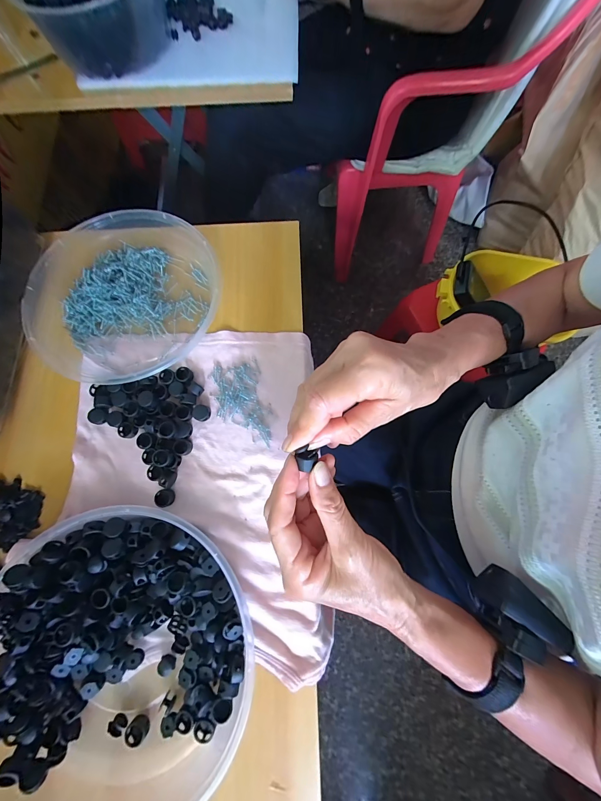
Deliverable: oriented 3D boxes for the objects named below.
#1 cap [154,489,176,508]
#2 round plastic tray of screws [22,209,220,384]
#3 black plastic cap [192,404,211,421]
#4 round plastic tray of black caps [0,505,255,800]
[{"bbox_3d":[-0.135,0.097,0.286,0.017,0.006,0.017,0,76,0],"label":"cap"},{"bbox_3d":[-0.212,-0.128,0.330,0.218,0.052,0.202,0,76,0],"label":"round plastic tray of screws"},{"bbox_3d":[-0.105,0.013,0.303,0.019,0.005,0.017,36,79,8],"label":"black plastic cap"},{"bbox_3d":[-0.161,0.223,0.244,0.224,0.044,0.247,34,79,8],"label":"round plastic tray of black caps"}]

